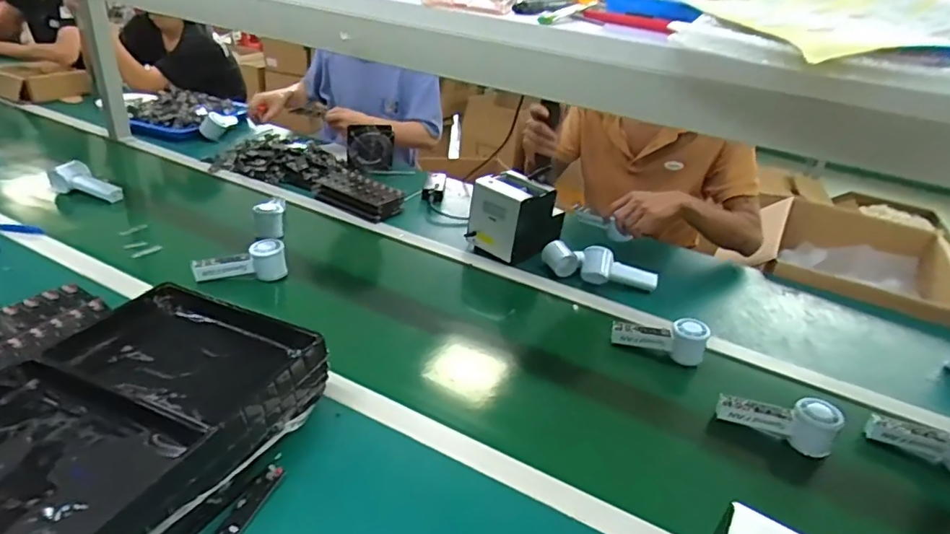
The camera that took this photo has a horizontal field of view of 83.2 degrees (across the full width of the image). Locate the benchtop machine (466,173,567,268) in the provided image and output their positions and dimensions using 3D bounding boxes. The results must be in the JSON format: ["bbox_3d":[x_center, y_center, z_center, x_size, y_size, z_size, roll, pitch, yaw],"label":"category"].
[{"bbox_3d":[0.097,-0.119,1.129,0.138,0.126,0.181,28,35,32],"label":"benchtop machine"}]

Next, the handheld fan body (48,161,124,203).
[{"bbox_3d":[-0.828,-0.174,1.137,0.138,0.059,0.062,21,29,-3],"label":"handheld fan body"}]

